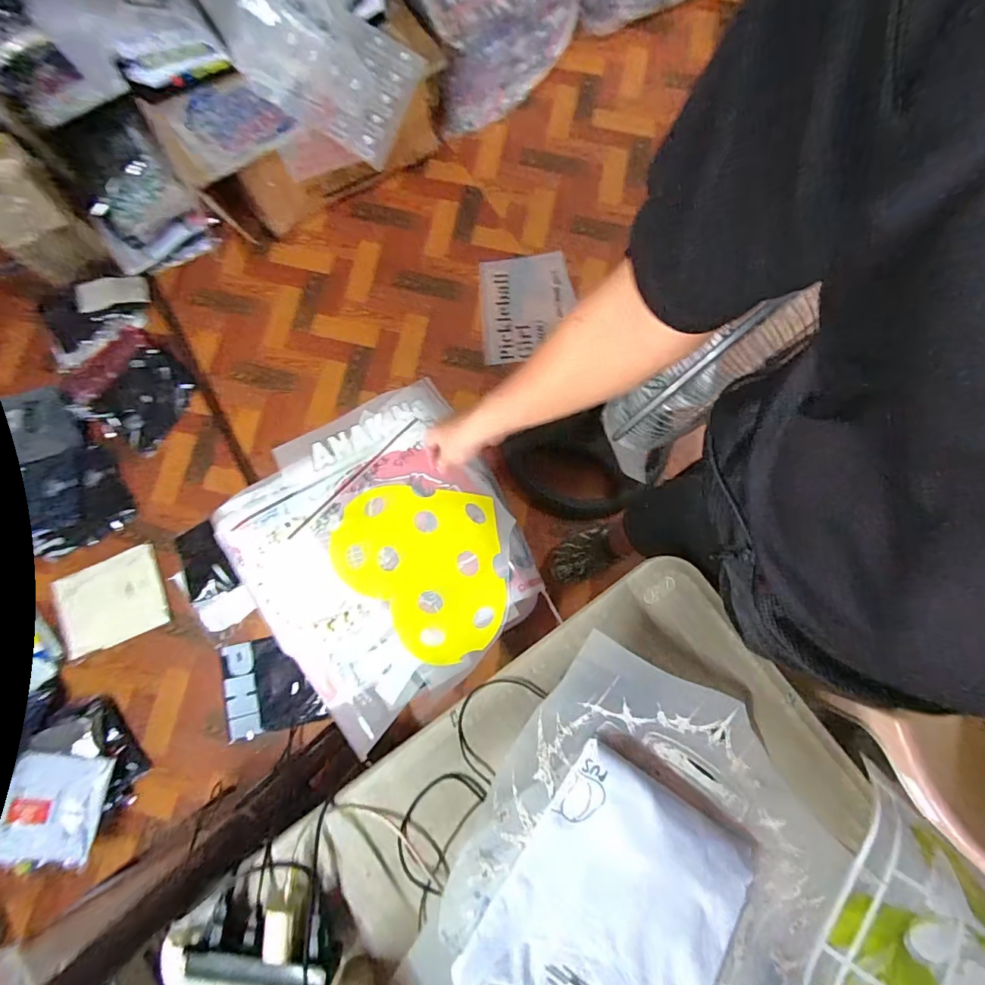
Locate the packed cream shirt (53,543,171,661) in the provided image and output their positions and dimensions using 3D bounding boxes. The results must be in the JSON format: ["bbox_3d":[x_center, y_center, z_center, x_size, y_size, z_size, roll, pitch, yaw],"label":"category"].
[{"bbox_3d":[-1.060,0.300,1.310,0.276,0.020,0.234,-22,78,-3],"label":"packed cream shirt"}]

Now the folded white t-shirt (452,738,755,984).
[{"bbox_3d":[0.119,0.420,0.469,0.207,0.043,0.255,33,82,6],"label":"folded white t-shirt"}]

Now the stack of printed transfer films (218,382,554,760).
[{"bbox_3d":[-0.160,0.085,0.705,0.396,0.049,0.414,-36,79,-6],"label":"stack of printed transfer films"}]

